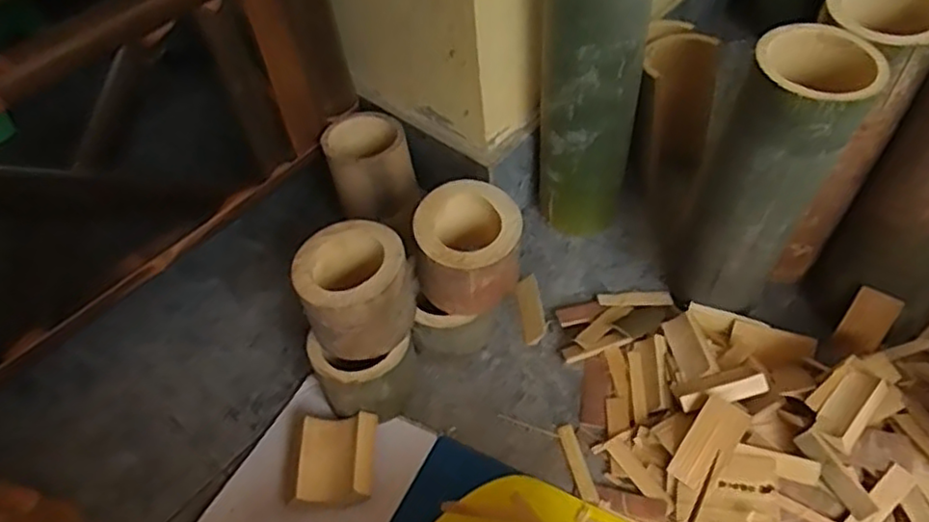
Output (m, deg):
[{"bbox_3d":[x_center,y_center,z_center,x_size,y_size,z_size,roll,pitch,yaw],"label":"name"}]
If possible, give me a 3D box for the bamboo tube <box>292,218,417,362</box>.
[{"bbox_3d":[-0.089,0.023,0.564,0.088,0.077,0.092,-3,51,4],"label":"bamboo tube"}]

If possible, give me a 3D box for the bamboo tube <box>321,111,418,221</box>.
[{"bbox_3d":[-0.099,-0.099,0.701,0.083,0.072,0.092,-18,51,-10],"label":"bamboo tube"}]

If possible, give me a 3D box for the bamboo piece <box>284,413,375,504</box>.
[{"bbox_3d":[-0.110,0.170,0.566,0.071,0.032,0.074,-4,50,2],"label":"bamboo piece"}]

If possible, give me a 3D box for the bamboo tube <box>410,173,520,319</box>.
[{"bbox_3d":[0.001,-0.012,0.587,0.089,0.070,0.093,-3,50,3],"label":"bamboo tube"}]

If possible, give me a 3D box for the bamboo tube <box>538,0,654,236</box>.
[{"bbox_3d":[0.118,-0.173,0.633,0.088,0.314,0.085,0,50,6],"label":"bamboo tube"}]

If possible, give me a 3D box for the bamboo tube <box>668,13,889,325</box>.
[{"bbox_3d":[0.244,-0.052,0.555,0.092,0.269,0.082,29,58,26],"label":"bamboo tube"}]

